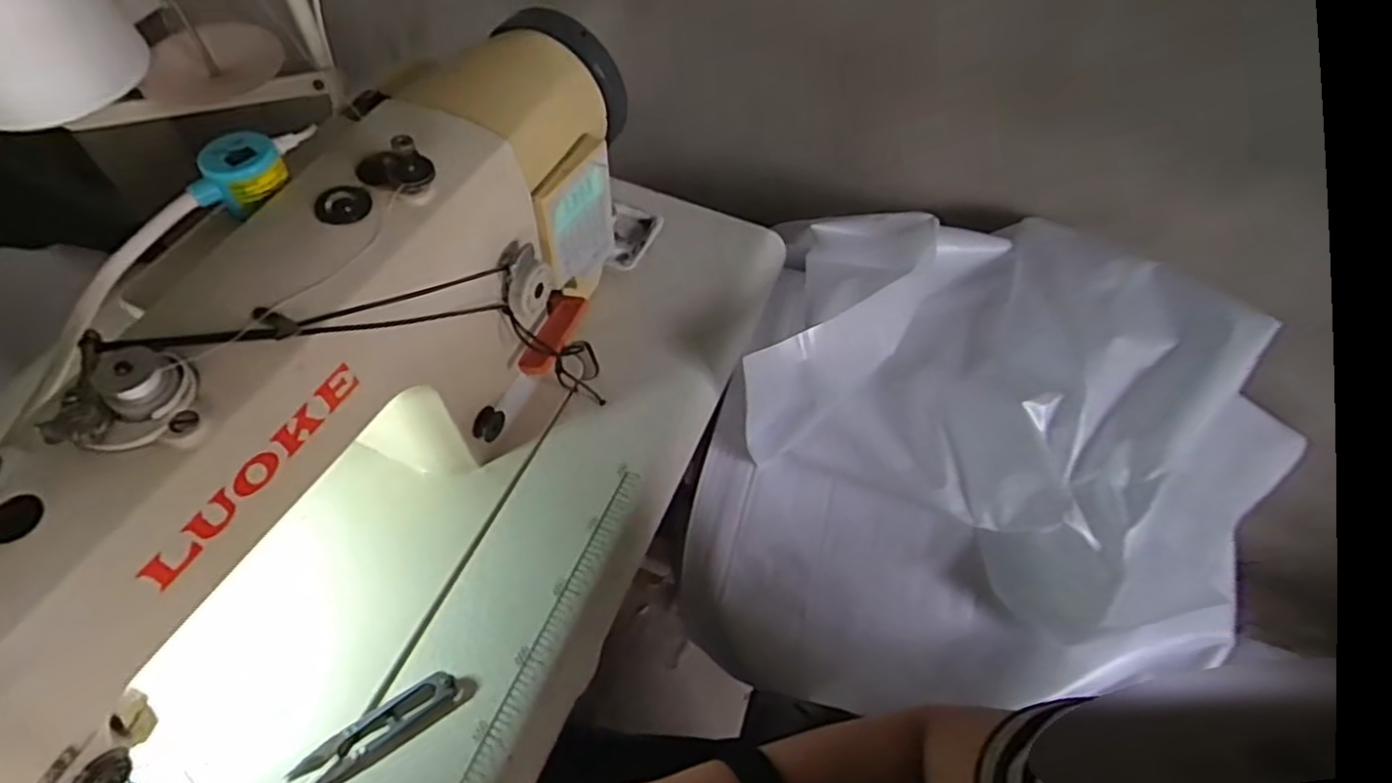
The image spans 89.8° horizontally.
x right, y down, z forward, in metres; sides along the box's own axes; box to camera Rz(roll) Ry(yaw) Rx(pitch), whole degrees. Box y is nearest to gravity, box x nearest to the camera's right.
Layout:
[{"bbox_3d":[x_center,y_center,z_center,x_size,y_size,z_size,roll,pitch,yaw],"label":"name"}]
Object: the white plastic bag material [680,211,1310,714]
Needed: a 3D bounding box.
[{"bbox_3d":[0.246,0.037,0.719,0.442,0.267,0.480,10,56,2],"label":"white plastic bag material"}]

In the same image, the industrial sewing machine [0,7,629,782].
[{"bbox_3d":[-0.224,-0.006,0.429,0.170,0.223,0.574,21,57,10],"label":"industrial sewing machine"}]

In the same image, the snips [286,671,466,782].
[{"bbox_3d":[-0.196,0.209,0.429,0.101,0.005,0.028,-29,63,-21],"label":"snips"}]

